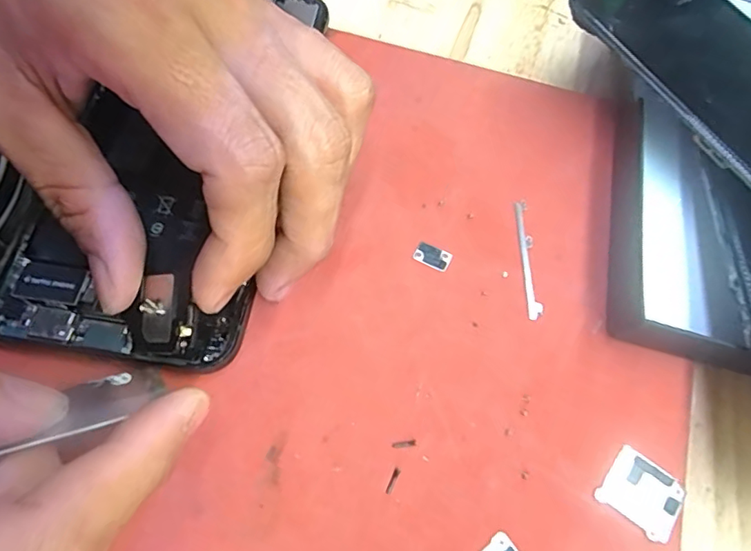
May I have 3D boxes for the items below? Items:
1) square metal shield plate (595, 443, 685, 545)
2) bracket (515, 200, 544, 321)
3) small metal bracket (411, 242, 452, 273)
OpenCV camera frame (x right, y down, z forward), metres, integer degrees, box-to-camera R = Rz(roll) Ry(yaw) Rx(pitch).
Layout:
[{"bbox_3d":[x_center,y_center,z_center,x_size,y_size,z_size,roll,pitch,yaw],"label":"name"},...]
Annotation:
[{"bbox_3d":[0.070,0.057,0.136,0.019,0.004,0.017,36,69,15],"label":"square metal shield plate"},{"bbox_3d":[0.049,-0.006,0.167,0.004,0.004,0.042,0,64,-1],"label":"bracket"},{"bbox_3d":[0.018,-0.006,0.169,0.012,0.004,0.007,27,72,12],"label":"small metal bracket"}]

